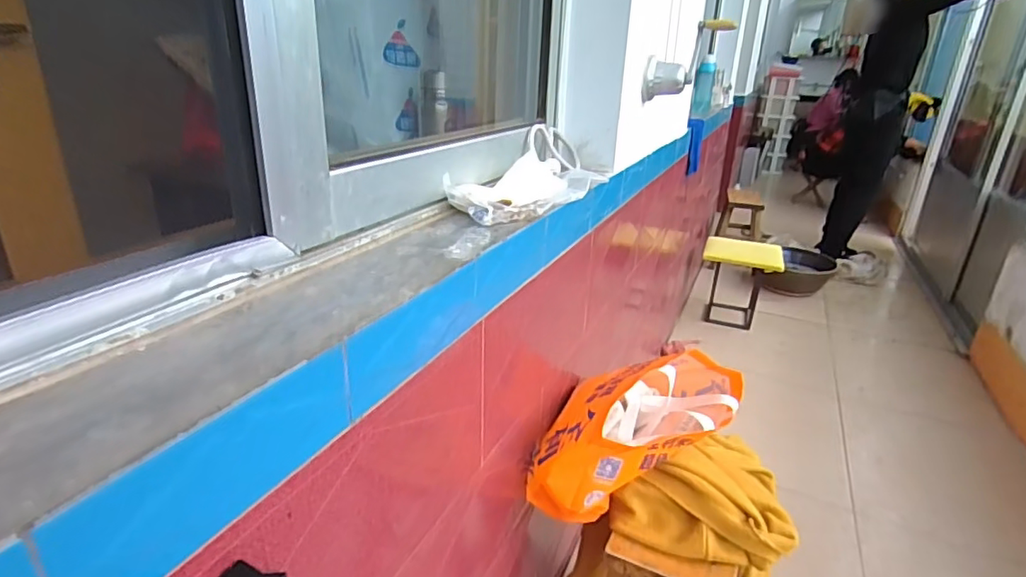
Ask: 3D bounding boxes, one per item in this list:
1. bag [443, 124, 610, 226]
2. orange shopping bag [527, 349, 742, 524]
[{"bbox_3d":[0.047,-0.179,0.841,0.127,0.068,0.422,13,25,23],"label":"bag"},{"bbox_3d":[0.199,0.208,0.886,0.364,0.202,0.198,-15,29,-36],"label":"orange shopping bag"}]

